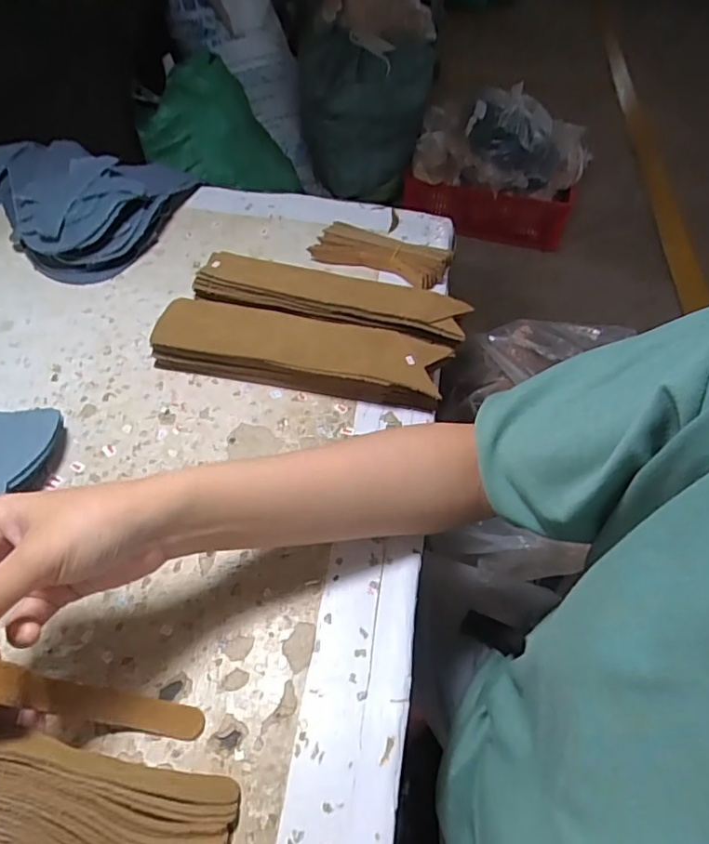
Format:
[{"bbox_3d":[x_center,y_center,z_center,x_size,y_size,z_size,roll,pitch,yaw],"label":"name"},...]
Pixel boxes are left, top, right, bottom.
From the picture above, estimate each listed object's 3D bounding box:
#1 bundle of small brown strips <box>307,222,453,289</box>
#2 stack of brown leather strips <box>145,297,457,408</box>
[{"bbox_3d":[0.027,-0.171,0.576,0.135,0.021,0.049,18,54,12],"label":"bundle of small brown strips"},{"bbox_3d":[-0.045,-0.061,0.478,0.237,0.040,0.067,11,53,7],"label":"stack of brown leather strips"}]

